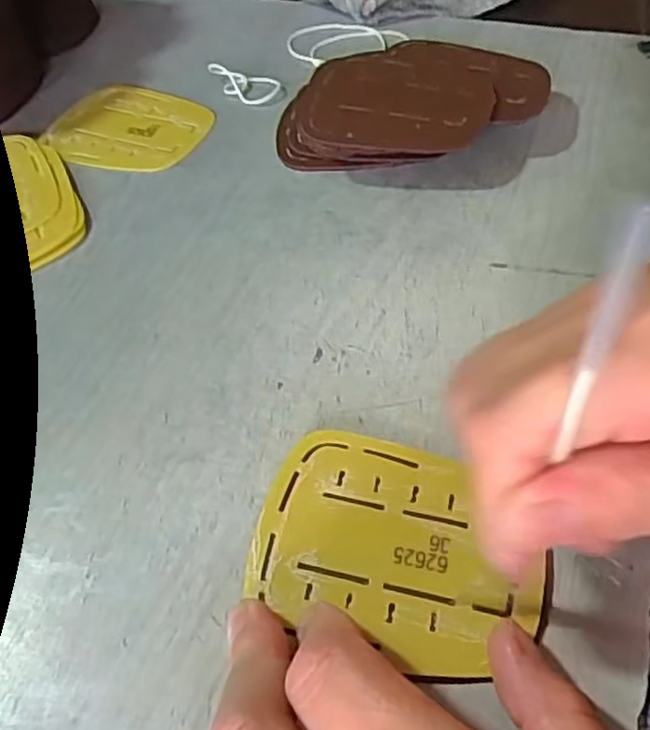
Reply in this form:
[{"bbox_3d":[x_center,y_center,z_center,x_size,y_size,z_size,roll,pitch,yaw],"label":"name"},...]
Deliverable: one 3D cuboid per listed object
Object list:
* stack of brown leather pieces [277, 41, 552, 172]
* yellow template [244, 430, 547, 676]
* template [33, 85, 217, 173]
[{"bbox_3d":[0.042,-0.127,0.341,0.129,0.027,0.087,-2,51,3],"label":"stack of brown leather pieces"},{"bbox_3d":[0.021,0.051,0.208,0.084,0.008,0.063,14,53,16],"label":"yellow template"},{"bbox_3d":[-0.105,-0.128,0.371,0.084,0.004,0.066,13,53,15],"label":"template"}]

